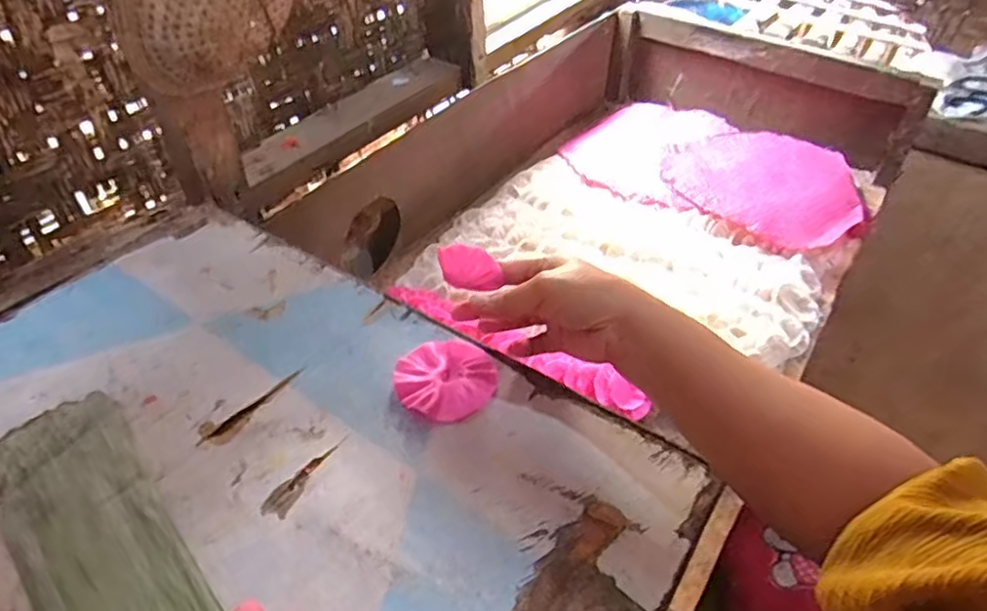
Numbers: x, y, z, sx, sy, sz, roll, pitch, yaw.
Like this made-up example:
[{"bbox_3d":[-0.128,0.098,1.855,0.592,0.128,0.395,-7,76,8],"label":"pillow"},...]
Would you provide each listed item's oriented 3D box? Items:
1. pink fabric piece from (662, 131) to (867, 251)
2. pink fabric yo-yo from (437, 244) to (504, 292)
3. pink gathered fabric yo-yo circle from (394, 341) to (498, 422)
[{"bbox_3d":[0.452,-0.202,1.077,0.314,0.023,0.293,-19,47,-22],"label":"pink fabric piece"},{"bbox_3d":[-0.017,-0.027,0.483,0.043,0.035,0.004,-11,8,17],"label":"pink fabric yo-yo"},{"bbox_3d":[-0.035,0.055,0.499,0.072,0.010,0.072,2,43,-1],"label":"pink gathered fabric yo-yo circle"}]

